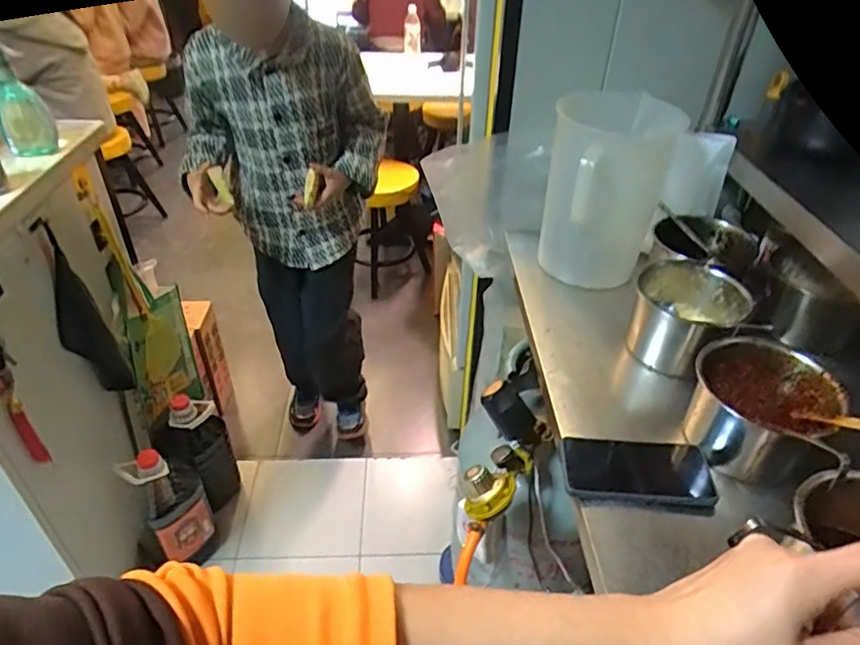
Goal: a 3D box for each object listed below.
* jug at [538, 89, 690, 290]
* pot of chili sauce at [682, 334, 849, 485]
[{"bbox_3d":[0.277,-0.204,0.941,0.177,0.273,0.217,10,39,11],"label":"jug"},{"bbox_3d":[0.383,0.104,0.689,0.150,0.096,0.145,1,38,-1],"label":"pot of chili sauce"}]

